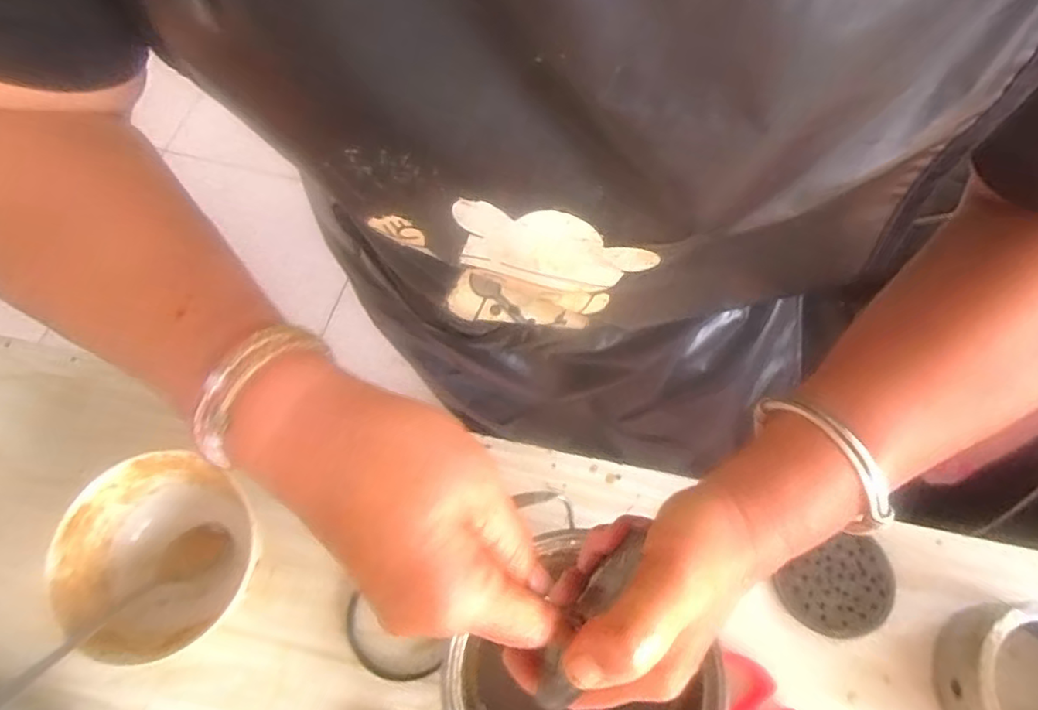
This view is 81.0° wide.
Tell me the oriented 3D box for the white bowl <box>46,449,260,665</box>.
[{"bbox_3d":[-0.245,0.138,0.421,0.116,0.063,0.122,-1,66,2],"label":"white bowl"}]

